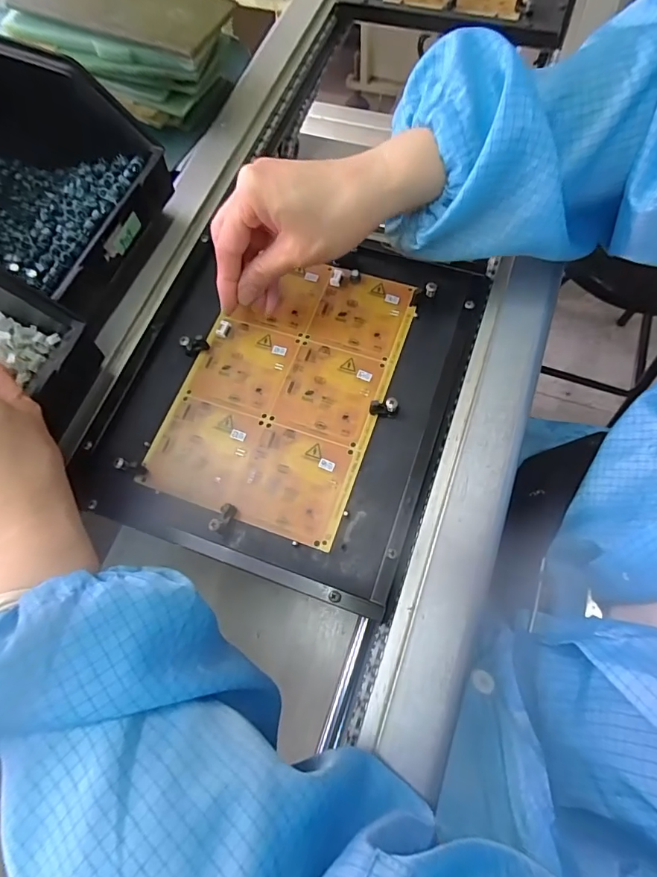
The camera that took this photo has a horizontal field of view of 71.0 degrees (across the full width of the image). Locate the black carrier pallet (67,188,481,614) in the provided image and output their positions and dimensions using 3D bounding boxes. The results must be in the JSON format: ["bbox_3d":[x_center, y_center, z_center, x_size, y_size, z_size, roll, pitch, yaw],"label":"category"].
[{"bbox_3d":[-0.032,-0.041,0.332,0.235,0.019,0.253,19,72,8],"label":"black carrier pallet"}]

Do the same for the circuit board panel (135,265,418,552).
[{"bbox_3d":[-0.031,-0.042,0.337,0.139,0.007,0.206,19,72,8],"label":"circuit board panel"}]

